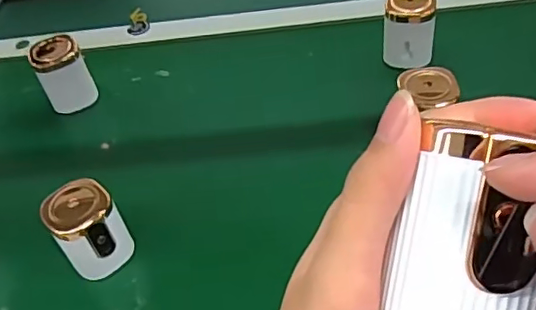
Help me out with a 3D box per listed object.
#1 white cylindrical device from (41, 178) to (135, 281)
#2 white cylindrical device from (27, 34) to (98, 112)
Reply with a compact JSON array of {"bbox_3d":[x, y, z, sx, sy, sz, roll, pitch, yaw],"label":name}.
[{"bbox_3d":[-0.155,0.063,0.495,0.055,0.072,0.051,-4,48,4],"label":"white cylindrical device"},{"bbox_3d":[-0.235,-0.093,0.664,0.054,0.079,0.041,-22,49,-13],"label":"white cylindrical device"}]

